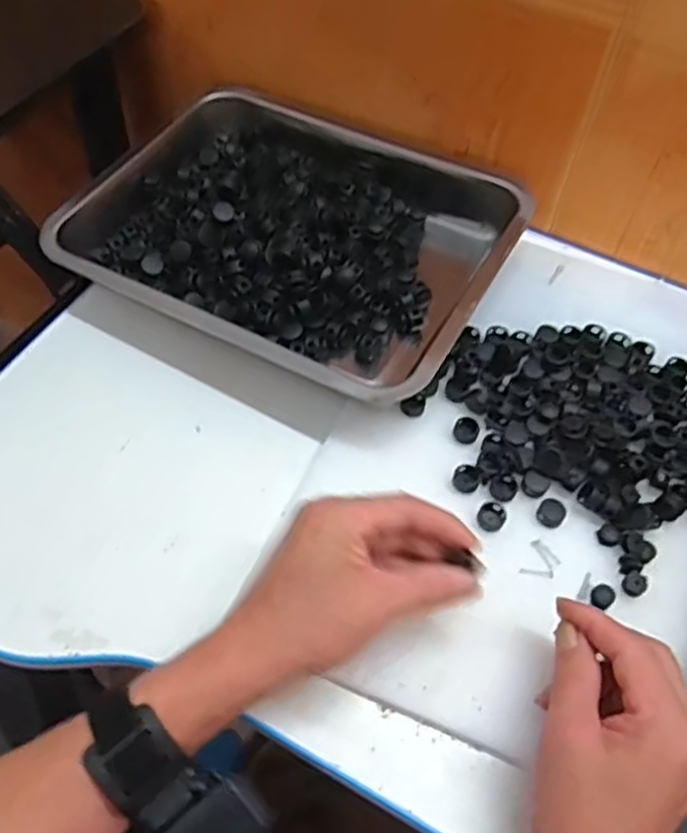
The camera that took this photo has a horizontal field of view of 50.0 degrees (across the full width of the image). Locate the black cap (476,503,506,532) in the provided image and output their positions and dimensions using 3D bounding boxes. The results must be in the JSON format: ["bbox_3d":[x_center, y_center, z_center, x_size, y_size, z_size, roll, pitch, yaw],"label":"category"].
[{"bbox_3d":[0.092,0.062,0.455,0.016,0.005,0.020,31,62,17],"label":"black cap"}]

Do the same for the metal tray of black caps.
[{"bbox_3d":[-0.034,-0.145,0.574,0.313,0.062,0.258,27,60,15],"label":"metal tray of black caps"}]

